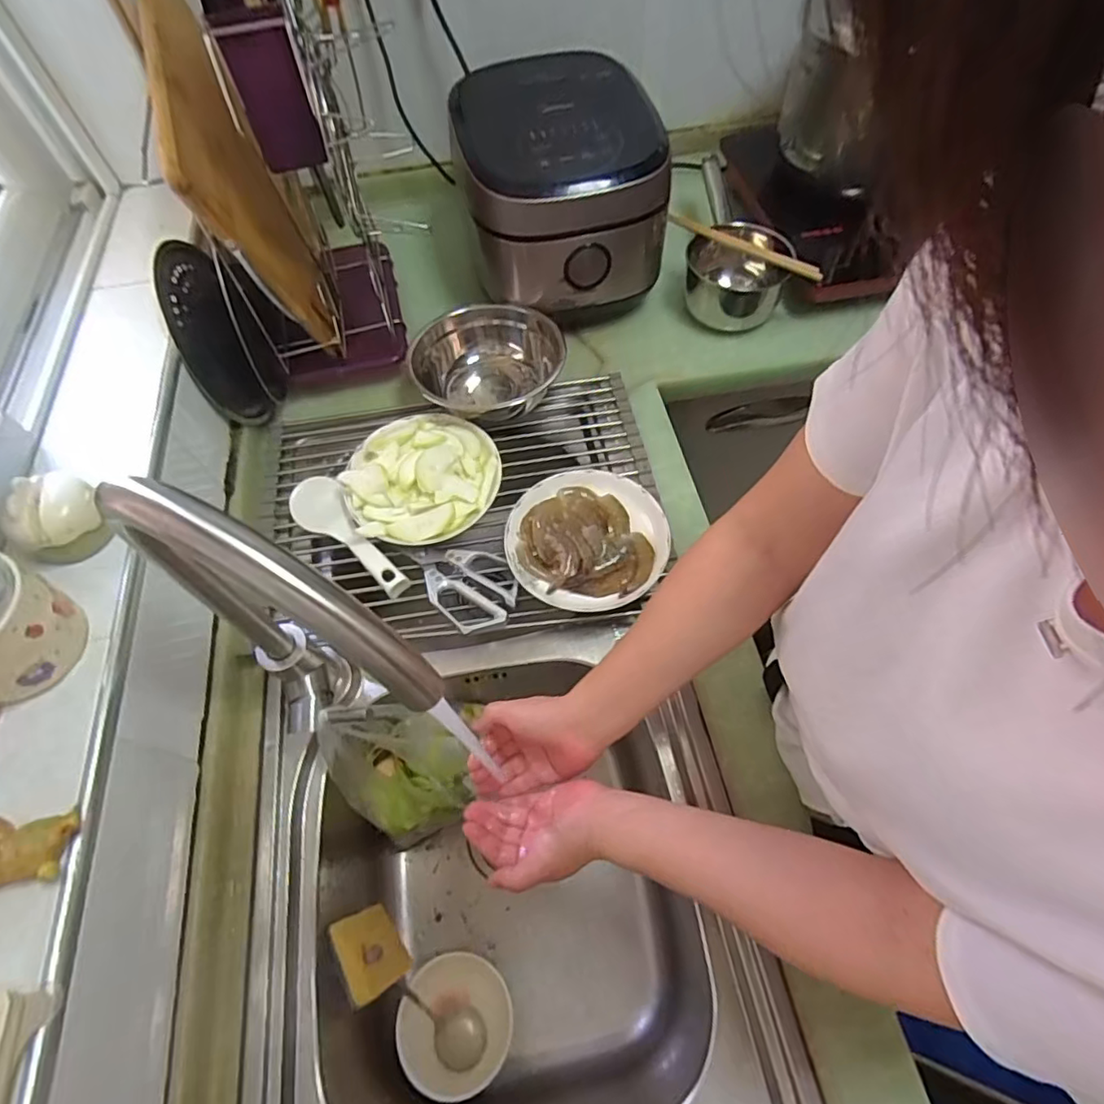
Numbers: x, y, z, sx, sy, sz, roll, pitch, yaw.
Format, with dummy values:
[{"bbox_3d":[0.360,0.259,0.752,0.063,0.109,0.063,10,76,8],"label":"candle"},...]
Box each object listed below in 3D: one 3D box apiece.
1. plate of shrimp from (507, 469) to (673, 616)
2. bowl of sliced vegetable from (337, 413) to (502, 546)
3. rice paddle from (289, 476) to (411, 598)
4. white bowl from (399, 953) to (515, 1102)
[{"bbox_3d":[0.039,-0.015,0.652,0.168,0.032,0.179,0,60,0],"label":"plate of shrimp"},{"bbox_3d":[-0.153,-0.091,0.685,0.173,0.055,0.175,0,60,0],"label":"bowl of sliced vegetable"},{"bbox_3d":[-0.234,-0.023,0.661,0.059,0.025,0.195,-40,67,-20],"label":"rice paddle"},{"bbox_3d":[-0.096,0.485,0.602,0.106,0.075,0.109,-1,61,2],"label":"white bowl"}]

